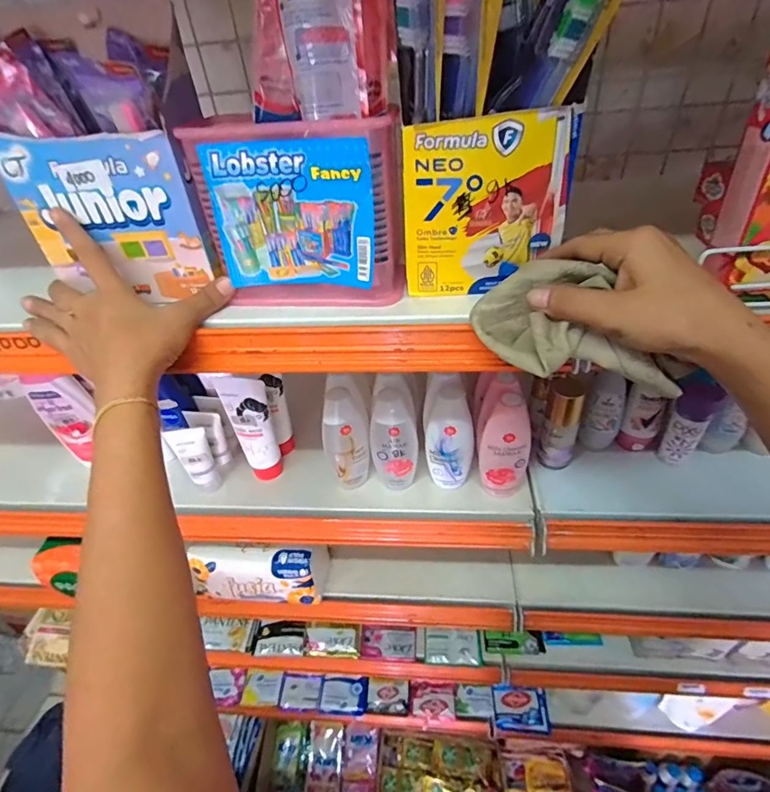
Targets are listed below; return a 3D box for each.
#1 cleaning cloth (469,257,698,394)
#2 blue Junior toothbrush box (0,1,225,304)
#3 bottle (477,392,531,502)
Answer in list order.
[{"bbox_3d":[0.124,-0.037,0.286,0.132,0.065,0.055,32,51,15],"label":"cleaning cloth"},{"bbox_3d":[-0.208,-0.174,0.348,0.141,0.163,0.069,-1,40,6],"label":"blue Junior toothbrush box"},{"bbox_3d":[0.125,0.053,0.469,0.052,0.146,0.029,7,41,15],"label":"bottle"}]

